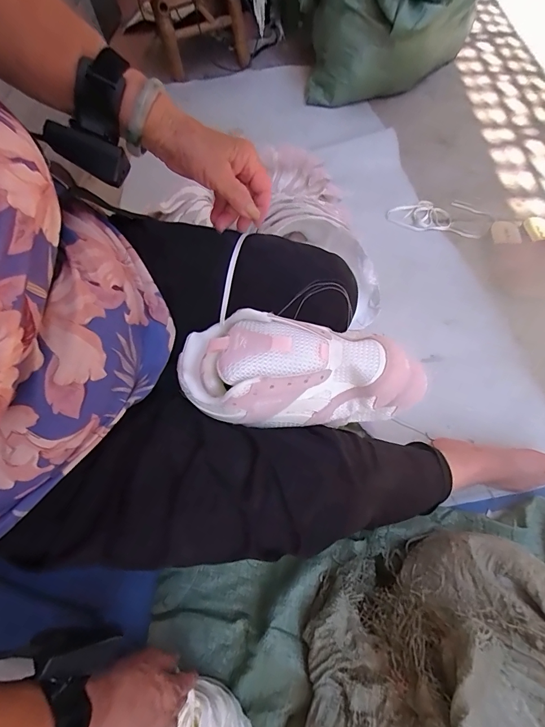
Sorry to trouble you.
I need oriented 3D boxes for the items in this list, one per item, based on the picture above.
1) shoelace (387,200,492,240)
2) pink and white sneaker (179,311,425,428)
[{"bbox_3d":[0.422,-0.370,0.943,0.257,0.017,0.134,2,61,4],"label":"shoelace"},{"bbox_3d":[0.028,0.015,0.372,0.238,0.078,0.097,5,59,9],"label":"pink and white sneaker"}]

